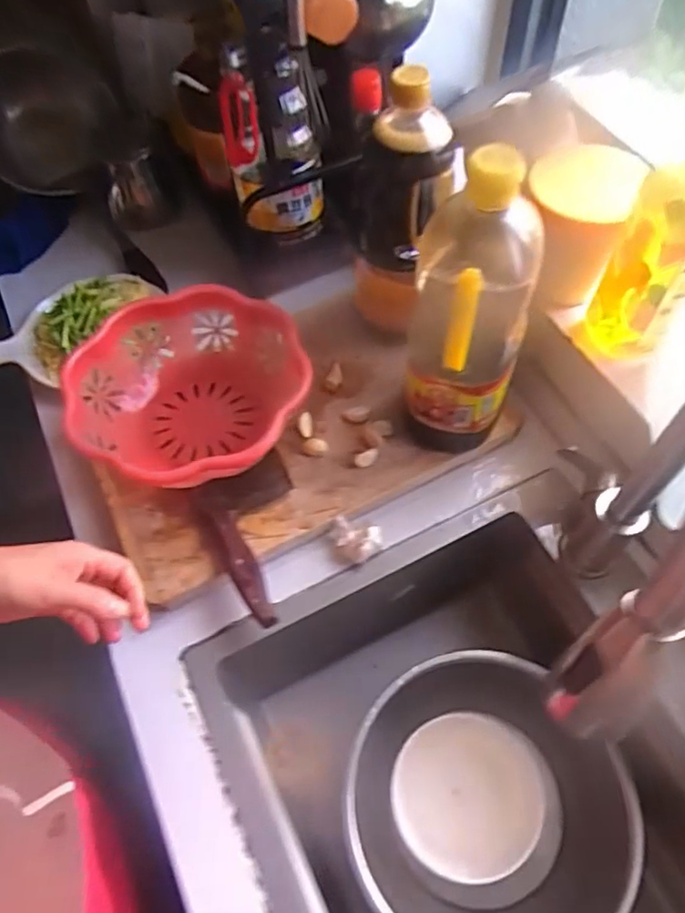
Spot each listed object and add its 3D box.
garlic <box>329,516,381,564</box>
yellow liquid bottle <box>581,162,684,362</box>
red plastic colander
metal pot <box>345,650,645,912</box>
[{"bbox_3d":[0.012,0.090,0.641,0.055,0.029,0.036,15,62,11],"label":"garlic"},{"bbox_3d":[0.290,-0.189,0.523,0.090,0.262,0.070,33,67,19],"label":"yellow liquid bottle"},{"bbox_3d":[-0.165,-0.066,0.663,0.247,0.107,0.238,-1,60,2],"label":"red plastic colander"},{"bbox_3d":[0.145,0.374,0.665,0.279,0.135,0.288,-1,60,2],"label":"metal pot"}]

